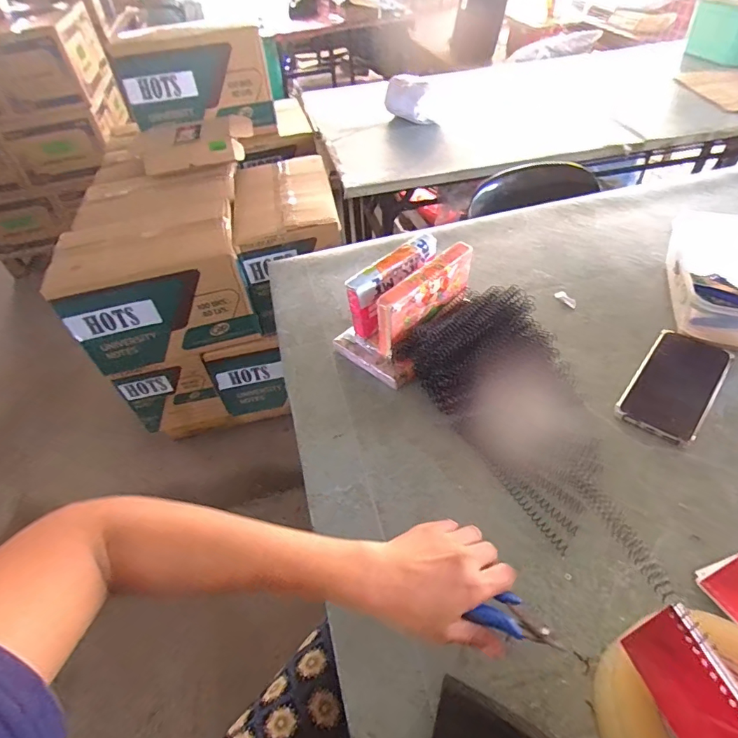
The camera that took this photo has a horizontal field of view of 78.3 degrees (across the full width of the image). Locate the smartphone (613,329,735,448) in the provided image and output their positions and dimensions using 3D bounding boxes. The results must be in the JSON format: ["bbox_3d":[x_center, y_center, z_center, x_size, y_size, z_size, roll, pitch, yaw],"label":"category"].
[{"bbox_3d":[0.364,0.018,0.541,0.082,0.015,0.170,29,56,30],"label":"smartphone"}]

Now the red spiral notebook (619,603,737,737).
[{"bbox_3d":[0.198,0.206,0.258,0.017,0.077,0.115,-16,47,-8],"label":"red spiral notebook"}]

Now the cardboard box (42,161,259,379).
[{"bbox_3d":[-0.647,-0.372,1.464,0.506,0.312,0.679,-13,46,-5],"label":"cardboard box"}]

